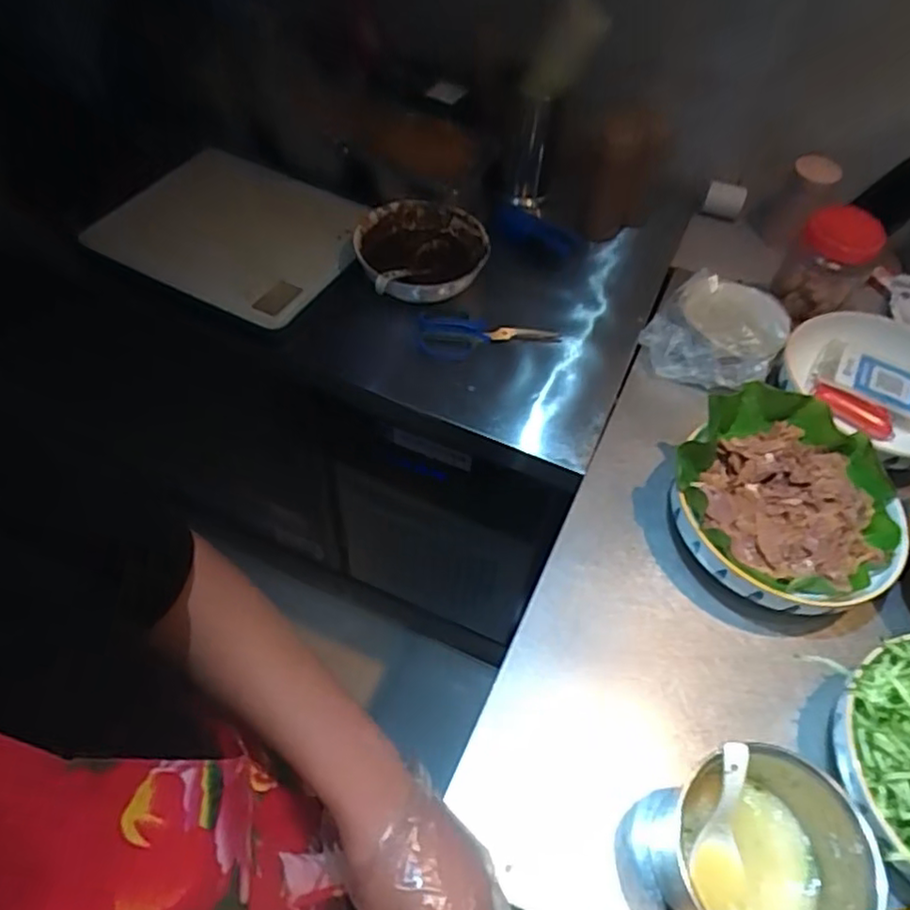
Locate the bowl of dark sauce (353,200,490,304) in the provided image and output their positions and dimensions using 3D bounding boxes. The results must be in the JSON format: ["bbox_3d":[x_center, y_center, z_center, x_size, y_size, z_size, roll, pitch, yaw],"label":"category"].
[{"bbox_3d":[-0.044,-0.259,0.864,0.172,0.053,0.162,0,54,-1],"label":"bowl of dark sauce"}]

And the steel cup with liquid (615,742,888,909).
[{"bbox_3d":[0.215,0.308,0.499,0.152,0.103,0.136,0,54,-2],"label":"steel cup with liquid"}]

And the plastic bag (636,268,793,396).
[{"bbox_3d":[0.334,-0.161,0.845,0.158,0.072,0.153,27,58,18],"label":"plastic bag"}]

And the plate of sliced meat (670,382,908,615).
[{"bbox_3d":[0.343,0.048,0.686,0.218,0.077,0.235,1,54,-1],"label":"plate of sliced meat"}]

